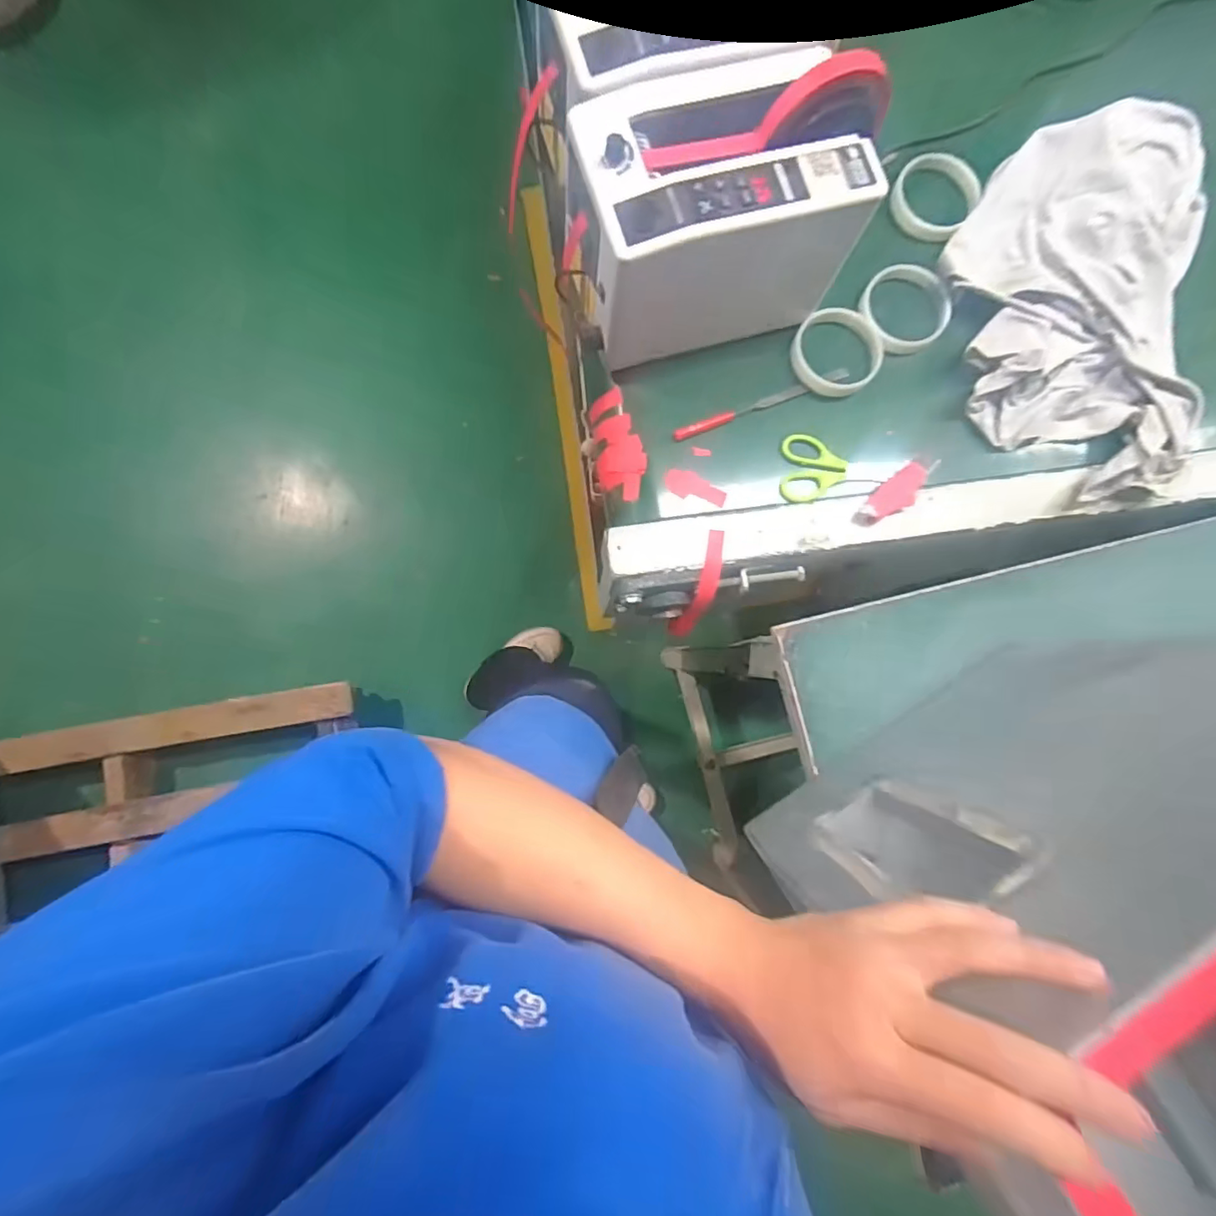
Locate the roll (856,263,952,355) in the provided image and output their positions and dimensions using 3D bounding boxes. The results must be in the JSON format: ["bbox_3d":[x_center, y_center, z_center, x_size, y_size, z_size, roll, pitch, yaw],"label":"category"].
[{"bbox_3d":[0.290,-0.292,0.542,0.085,0.009,0.085,0,83,-1],"label":"roll"}]

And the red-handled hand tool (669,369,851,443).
[{"bbox_3d":[0.148,-0.195,0.535,0.184,0.011,0.011,-23,85,-4],"label":"red-handled hand tool"}]

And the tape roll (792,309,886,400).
[{"bbox_3d":[0.218,-0.243,0.538,0.084,0.012,0.080,0,83,-1],"label":"tape roll"}]

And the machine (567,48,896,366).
[{"bbox_3d":[0.094,-0.328,0.471,0.238,0.144,0.148,-16,84,-3],"label":"machine"}]

